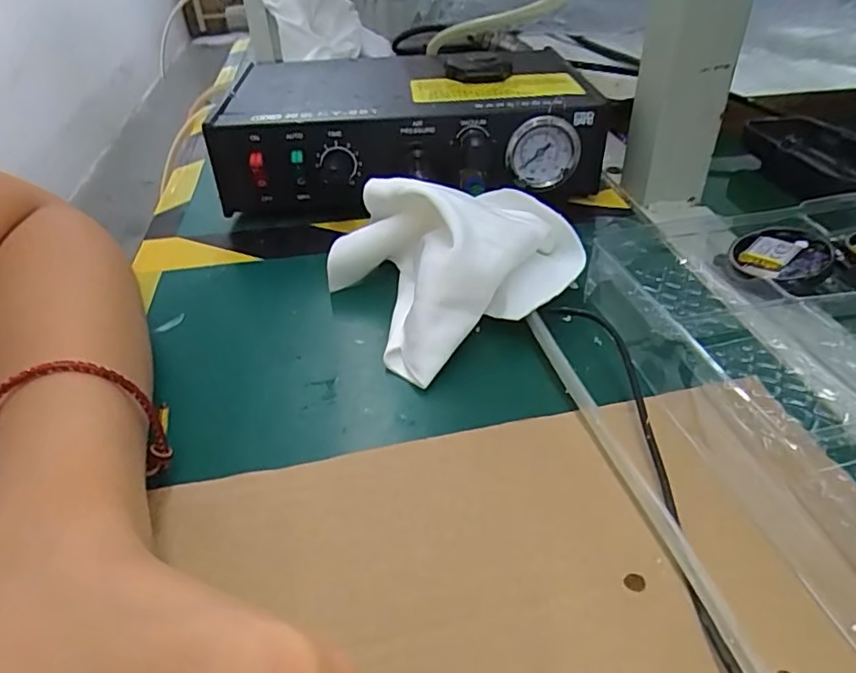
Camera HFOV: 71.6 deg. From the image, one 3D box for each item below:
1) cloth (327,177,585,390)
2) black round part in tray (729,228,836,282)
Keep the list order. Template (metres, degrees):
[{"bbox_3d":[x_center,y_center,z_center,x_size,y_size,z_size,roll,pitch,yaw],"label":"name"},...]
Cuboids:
[{"bbox_3d":[0.010,-0.047,0.293,0.114,0.055,0.112,-24,43,-24],"label":"cloth"},{"bbox_3d":[0.176,-0.041,0.298,0.043,0.012,0.039,12,41,18],"label":"black round part in tray"}]

